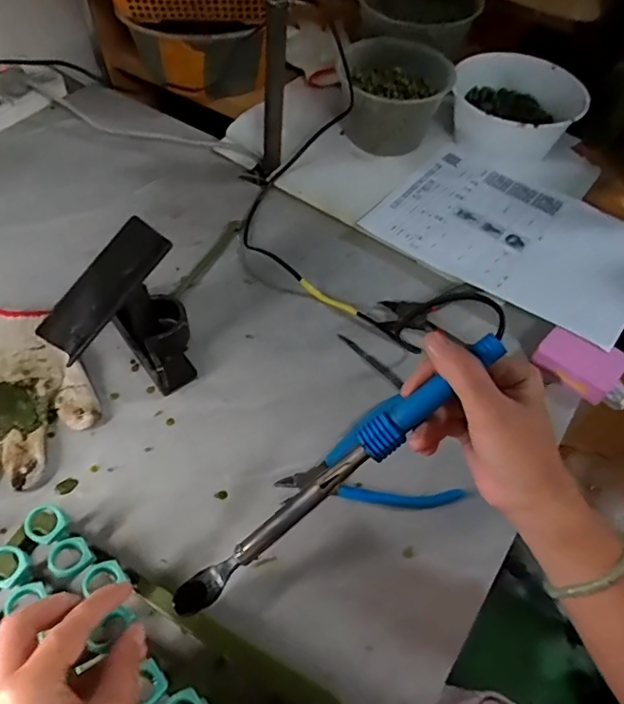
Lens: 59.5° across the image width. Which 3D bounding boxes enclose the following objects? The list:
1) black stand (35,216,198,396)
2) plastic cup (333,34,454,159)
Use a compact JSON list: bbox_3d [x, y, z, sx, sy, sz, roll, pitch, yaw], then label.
[{"bbox_3d":[-0.162,-0.025,0.487,0.119,0.114,0.093,-37,64,-25],"label":"black stand"},{"bbox_3d":[0.104,-0.334,0.717,0.134,0.089,0.131,1,54,-2],"label":"plastic cup"}]

